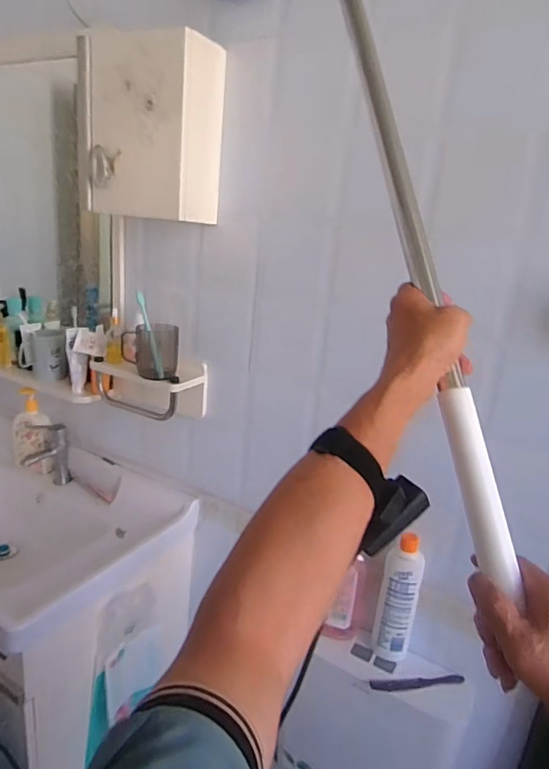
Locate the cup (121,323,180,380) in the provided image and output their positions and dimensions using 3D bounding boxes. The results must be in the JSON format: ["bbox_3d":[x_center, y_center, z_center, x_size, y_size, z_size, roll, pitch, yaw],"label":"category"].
[{"bbox_3d":[-0.256,-0.072,1.014,0.114,0.101,0.091,2,18,-11],"label":"cup"}]

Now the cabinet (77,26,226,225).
[{"bbox_3d":[-0.232,-0.467,0.918,0.235,0.283,0.136,15,20,28],"label":"cabinet"}]

